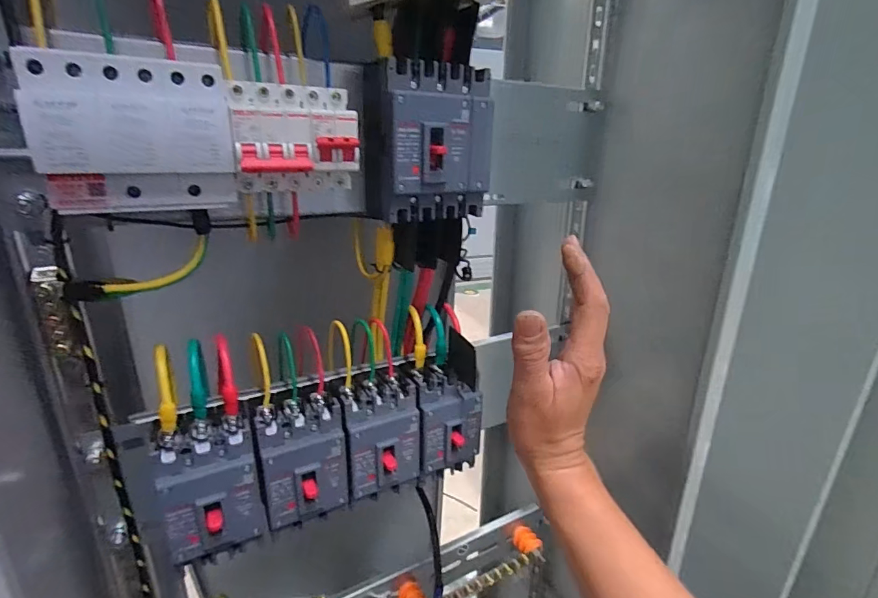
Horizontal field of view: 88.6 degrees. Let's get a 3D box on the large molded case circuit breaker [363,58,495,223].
[{"bbox_3d":[-0.009,-0.142,0.414,0.104,0.128,0.070,-7,21,-22],"label":"large molded case circuit breaker"}]

